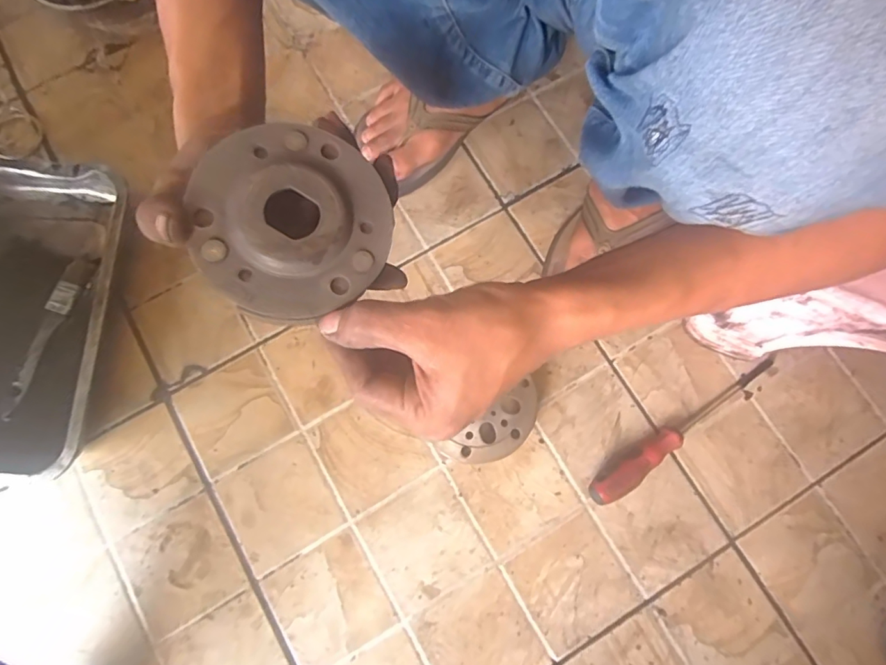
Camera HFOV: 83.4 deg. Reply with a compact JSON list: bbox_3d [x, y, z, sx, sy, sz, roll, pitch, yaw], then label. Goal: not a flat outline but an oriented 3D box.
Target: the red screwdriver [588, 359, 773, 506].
[{"bbox_3d":[0.236,0.095,0.477,0.226,0.026,0.028,-30,79,-7],"label":"red screwdriver"}]

